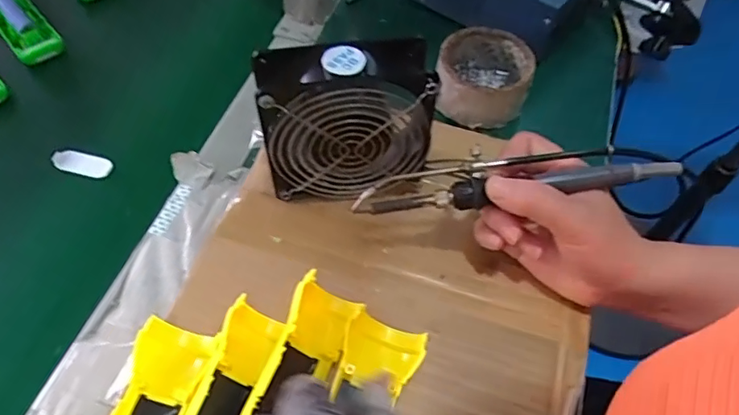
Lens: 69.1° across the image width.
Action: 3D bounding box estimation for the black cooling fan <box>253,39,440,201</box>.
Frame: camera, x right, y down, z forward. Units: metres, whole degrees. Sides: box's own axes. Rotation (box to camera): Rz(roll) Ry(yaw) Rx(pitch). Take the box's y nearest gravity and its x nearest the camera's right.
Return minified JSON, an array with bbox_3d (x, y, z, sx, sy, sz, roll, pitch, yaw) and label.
[{"bbox_3d":[-0.018,-0.058,0.397,0.116,0.120,0.048,-3,56,-6],"label":"black cooling fan"}]

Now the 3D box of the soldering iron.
[{"bbox_3d":[0.094,-0.020,0.356,0.206,0.022,0.027,-6,56,5],"label":"soldering iron"}]

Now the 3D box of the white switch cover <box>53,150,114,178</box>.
[{"bbox_3d":[-0.249,-0.038,0.465,0.051,0.005,0.020,16,56,6],"label":"white switch cover"}]

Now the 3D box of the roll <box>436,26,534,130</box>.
[{"bbox_3d":[0.104,-0.119,0.490,0.081,0.044,0.081,2,56,-3],"label":"roll"}]

